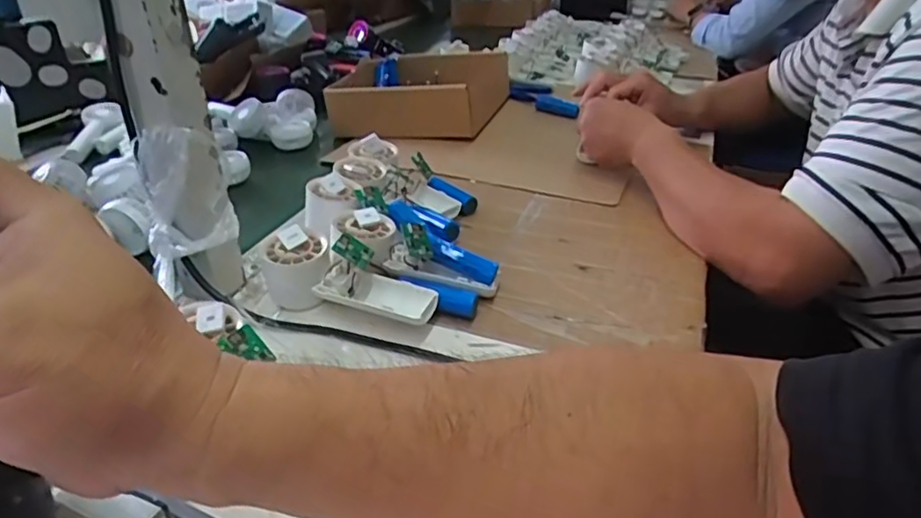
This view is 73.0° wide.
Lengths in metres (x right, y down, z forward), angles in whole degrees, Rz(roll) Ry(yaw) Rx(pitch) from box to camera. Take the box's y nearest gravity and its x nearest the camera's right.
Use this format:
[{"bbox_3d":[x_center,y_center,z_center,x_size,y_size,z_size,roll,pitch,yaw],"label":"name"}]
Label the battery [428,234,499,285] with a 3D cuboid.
[{"bbox_3d":[0.001,0.000,0.564,0.068,0.019,0.018,26,35,4],"label":"battery"}]

